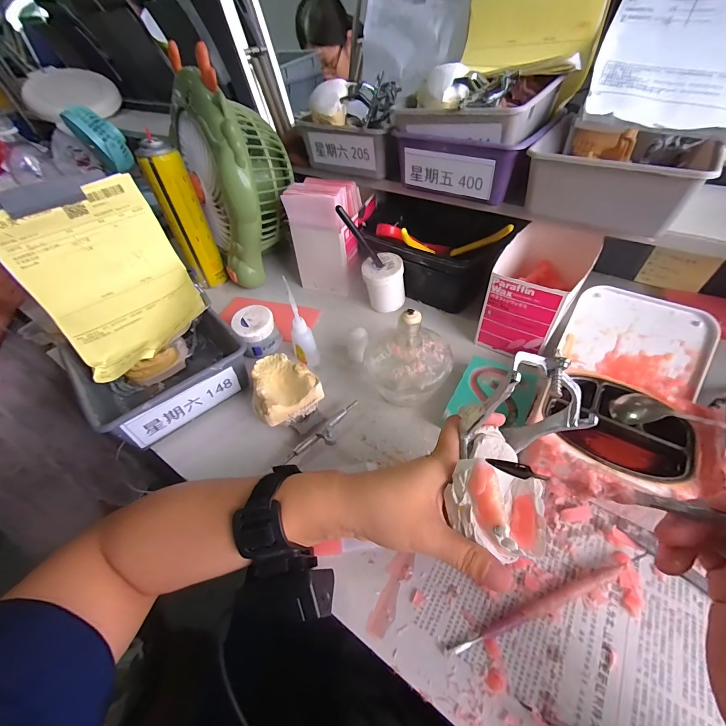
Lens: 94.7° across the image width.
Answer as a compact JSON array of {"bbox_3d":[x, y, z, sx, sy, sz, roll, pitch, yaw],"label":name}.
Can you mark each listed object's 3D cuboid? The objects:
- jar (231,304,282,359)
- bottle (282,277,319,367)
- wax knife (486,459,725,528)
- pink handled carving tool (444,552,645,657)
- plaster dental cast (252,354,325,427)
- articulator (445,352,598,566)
[{"bbox_3d":[-0.134,-0.040,0.425,0.050,0.046,0.051,-20,49,-13],"label":"jar"},{"bbox_3d":[-0.074,-0.042,0.389,0.021,0.108,0.027,-26,50,-17],"label":"bottle"},{"bbox_3d":[0.156,0.068,0.153,0.186,0.005,0.008,4,45,35],"label":"wax knife"},{"bbox_3d":[0.139,0.176,0.248,0.165,0.010,0.013,-18,48,-11],"label":"pink handled carving tool"},{"bbox_3d":[-0.086,0.028,0.360,0.068,0.041,0.068,-28,51,-19],"label":"plaster dental cast"},{"bbox_3d":[0.107,0.054,0.229,0.074,0.072,0.128,27,55,27],"label":"articulator"}]

